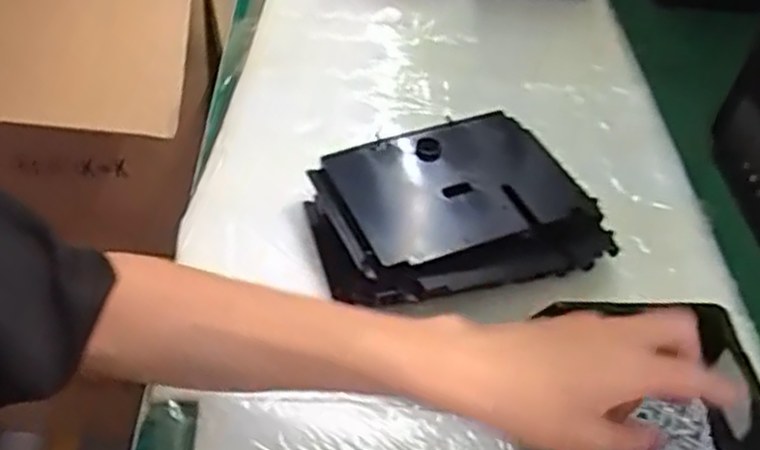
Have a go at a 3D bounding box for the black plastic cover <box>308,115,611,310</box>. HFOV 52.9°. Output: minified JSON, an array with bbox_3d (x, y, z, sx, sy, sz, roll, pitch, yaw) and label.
[{"bbox_3d":[0.057,-0.011,0.589,0.209,0.054,0.152,-12,49,-18],"label":"black plastic cover"}]

